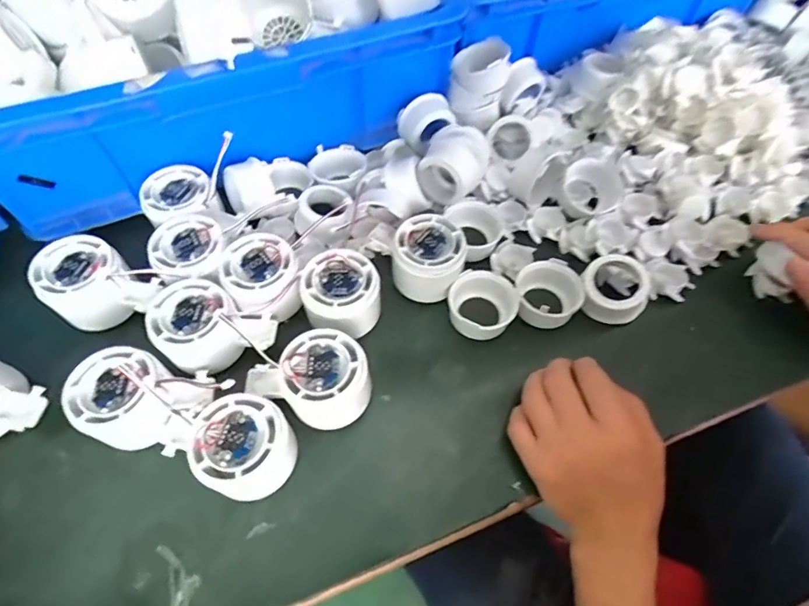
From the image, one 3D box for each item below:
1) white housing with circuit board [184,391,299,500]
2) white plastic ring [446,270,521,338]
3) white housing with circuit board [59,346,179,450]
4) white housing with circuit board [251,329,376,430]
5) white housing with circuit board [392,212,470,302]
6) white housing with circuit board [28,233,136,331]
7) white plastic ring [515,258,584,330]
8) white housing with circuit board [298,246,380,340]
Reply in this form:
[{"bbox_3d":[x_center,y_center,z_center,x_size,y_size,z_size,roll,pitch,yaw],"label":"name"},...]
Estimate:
[{"bbox_3d":[-0.101,0.095,0.301,0.059,0.050,0.056,1,60,-2],"label":"white housing with circuit board"},{"bbox_3d":[0.062,0.003,0.375,0.053,0.029,0.052,1,60,-2],"label":"white plastic ring"},{"bbox_3d":[-0.184,0.068,0.315,0.066,0.051,0.057,18,61,8],"label":"white housing with circuit board"},{"bbox_3d":[-0.065,0.051,0.327,0.079,0.049,0.061,29,63,14],"label":"white housing with circuit board"},{"bbox_3d":[0.018,-0.034,0.380,0.057,0.051,0.057,1,60,-2],"label":"white housing with circuit board"},{"bbox_3d":[-0.246,-0.012,0.363,0.062,0.053,0.058,1,60,-2],"label":"white housing with circuit board"},{"bbox_3d":[0.116,-0.007,0.377,0.051,0.031,0.058,30,63,14],"label":"white plastic ring"},{"bbox_3d":[-0.049,-0.007,0.363,0.058,0.048,0.063,-2,60,-3],"label":"white housing with circuit board"}]

